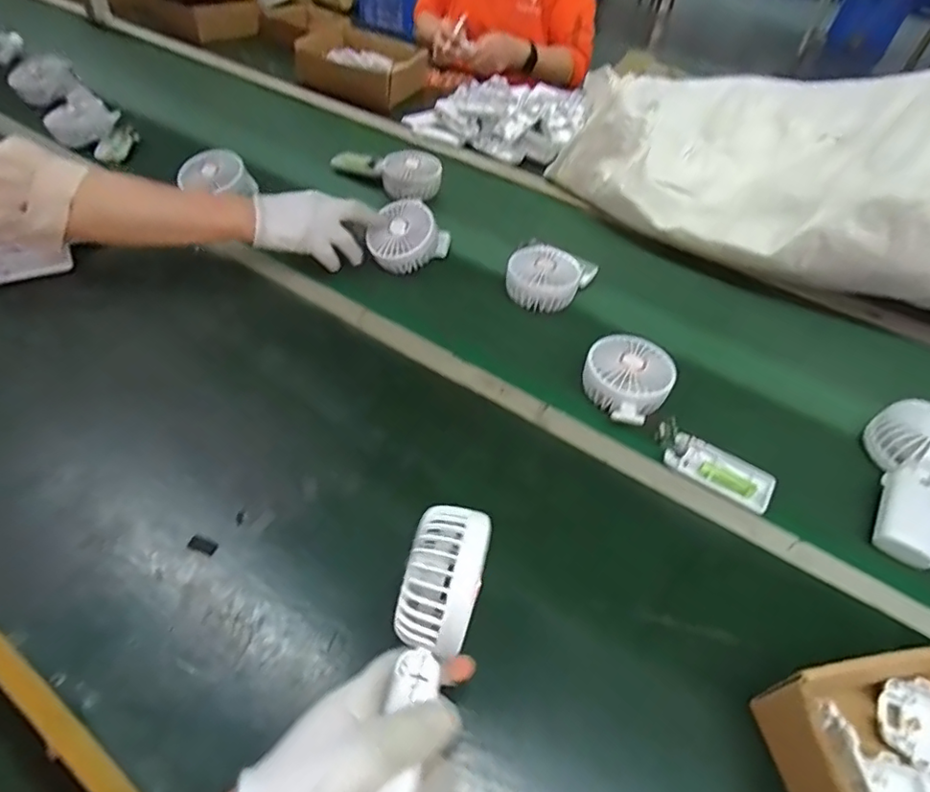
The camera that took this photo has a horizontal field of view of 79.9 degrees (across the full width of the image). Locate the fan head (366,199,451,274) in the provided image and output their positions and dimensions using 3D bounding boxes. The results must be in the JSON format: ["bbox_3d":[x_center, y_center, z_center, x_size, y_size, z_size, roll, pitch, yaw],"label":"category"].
[{"bbox_3d":[-0.075,-0.201,0.724,0.081,0.071,0.091,28,84,14],"label":"fan head"}]

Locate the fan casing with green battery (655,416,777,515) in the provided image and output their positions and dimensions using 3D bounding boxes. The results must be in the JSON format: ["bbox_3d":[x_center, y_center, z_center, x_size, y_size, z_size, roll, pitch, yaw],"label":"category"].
[{"bbox_3d":[0.234,0.061,0.521,0.111,0.015,0.048,30,54,21],"label":"fan casing with green battery"}]

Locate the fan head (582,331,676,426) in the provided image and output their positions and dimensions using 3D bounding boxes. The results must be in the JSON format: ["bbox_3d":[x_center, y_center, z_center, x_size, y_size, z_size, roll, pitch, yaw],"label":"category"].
[{"bbox_3d":[0.164,-0.017,0.570,0.086,0.041,0.090,1,49,-2],"label":"fan head"}]

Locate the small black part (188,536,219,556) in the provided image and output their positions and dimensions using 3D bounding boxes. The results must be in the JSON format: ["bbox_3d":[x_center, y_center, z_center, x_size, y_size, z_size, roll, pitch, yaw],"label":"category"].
[{"bbox_3d":[-0.208,0.118,0.439,0.021,0.004,0.011,12,50,7],"label":"small black part"}]

